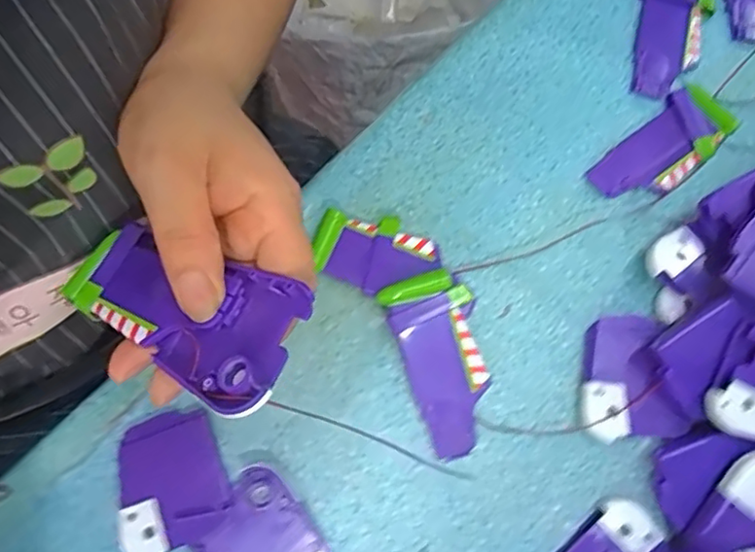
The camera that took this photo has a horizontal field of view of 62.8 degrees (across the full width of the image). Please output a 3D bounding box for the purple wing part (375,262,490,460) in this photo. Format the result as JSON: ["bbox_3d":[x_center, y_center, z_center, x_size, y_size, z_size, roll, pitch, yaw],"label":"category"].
[{"bbox_3d":[0.034,0.042,0.310,0.042,0.020,0.088,-20,74,-8],"label":"purple wing part"}]

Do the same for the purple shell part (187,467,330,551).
[{"bbox_3d":[-0.054,0.127,0.289,0.050,0.007,0.061,-39,78,-13],"label":"purple shell part"}]

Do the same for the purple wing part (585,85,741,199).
[{"bbox_3d":[0.161,-0.071,0.350,0.085,0.012,0.039,-40,78,-13],"label":"purple wing part"}]

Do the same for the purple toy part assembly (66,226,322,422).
[{"bbox_3d":[-0.076,0.012,0.247,0.117,0.017,0.049,23,72,34],"label":"purple toy part assembly"}]

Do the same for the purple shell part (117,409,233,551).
[{"bbox_3d":[-0.100,0.098,0.295,0.051,0.009,0.061,-22,75,-9],"label":"purple shell part"}]

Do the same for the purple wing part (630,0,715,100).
[{"bbox_3d":[0.179,-0.147,0.372,0.043,0.009,0.090,11,73,1],"label":"purple wing part"}]

